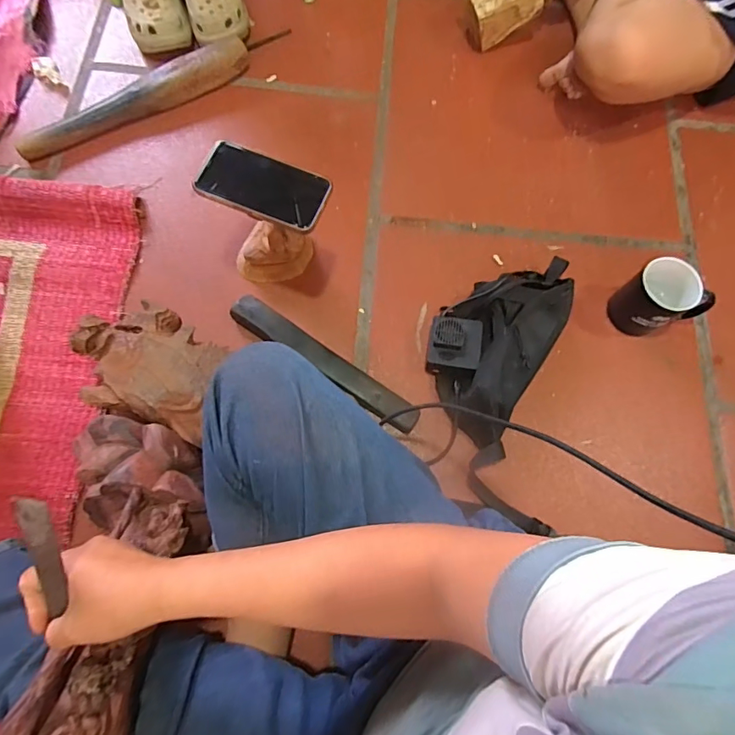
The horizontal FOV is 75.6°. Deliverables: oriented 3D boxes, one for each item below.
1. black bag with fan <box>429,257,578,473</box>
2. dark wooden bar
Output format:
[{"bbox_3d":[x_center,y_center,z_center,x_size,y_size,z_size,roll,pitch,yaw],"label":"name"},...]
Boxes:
[{"bbox_3d":[0.177,-0.043,0.665,0.159,0.077,0.310,26,74,5],"label":"black bag with fan"},{"bbox_3d":[-0.061,-0.007,0.672,0.304,0.039,0.042,34,79,7],"label":"dark wooden bar"}]

